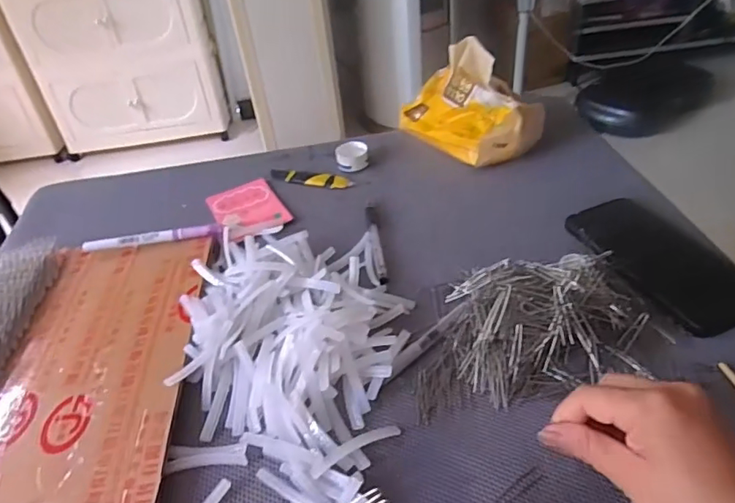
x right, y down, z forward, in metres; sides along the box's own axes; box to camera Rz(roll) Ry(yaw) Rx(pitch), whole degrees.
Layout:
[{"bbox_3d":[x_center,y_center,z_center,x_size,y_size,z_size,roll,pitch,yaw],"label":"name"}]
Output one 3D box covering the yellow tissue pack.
[{"bbox_3d":[0.120,-0.183,0.639,0.110,0.109,0.160,-25,43,-21],"label":"yellow tissue pack"}]

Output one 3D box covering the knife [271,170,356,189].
[{"bbox_3d":[-0.066,-0.086,0.633,0.105,0.006,0.027,9,42,18],"label":"knife"}]

